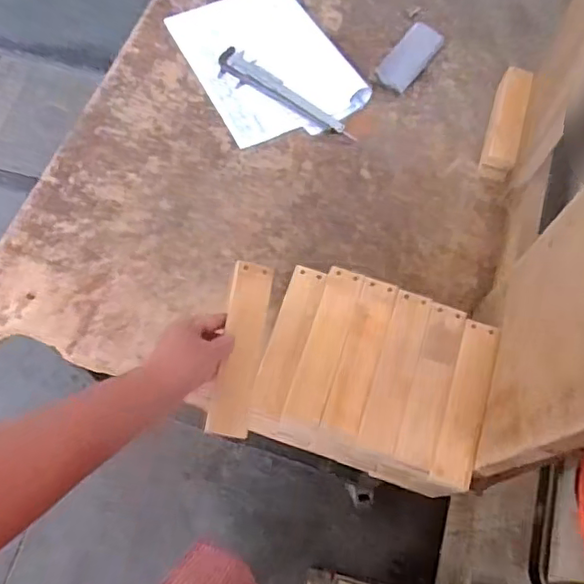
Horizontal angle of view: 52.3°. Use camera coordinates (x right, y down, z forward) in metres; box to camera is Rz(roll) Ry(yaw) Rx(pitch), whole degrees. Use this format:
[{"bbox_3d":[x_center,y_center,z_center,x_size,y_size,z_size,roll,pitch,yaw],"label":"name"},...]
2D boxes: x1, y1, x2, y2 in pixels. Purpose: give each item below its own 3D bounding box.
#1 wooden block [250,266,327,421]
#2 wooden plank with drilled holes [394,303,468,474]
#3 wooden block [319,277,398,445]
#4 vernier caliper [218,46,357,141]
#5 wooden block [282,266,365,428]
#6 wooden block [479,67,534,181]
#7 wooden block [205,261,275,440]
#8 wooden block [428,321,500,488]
[{"bbox_3d":[-0.005,0.056,0.699,0.040,0.016,0.188,17,66,5],"label":"wooden block"},{"bbox_3d":[0.153,0.099,0.652,0.040,0.007,0.183,18,67,5],"label":"wooden plank with drilled holes"},{"bbox_3d":[0.076,0.070,0.662,0.042,0.015,0.185,17,66,5],"label":"wooden block"},{"bbox_3d":[-0.011,-0.324,0.984,0.267,0.011,0.058,33,69,12],"label":"vernier caliper"},{"bbox_3d":[0.037,0.057,0.665,0.043,0.017,0.183,17,66,5],"label":"wooden block"},{"bbox_3d":[0.331,-0.265,0.919,0.044,0.047,0.185,15,80,4],"label":"wooden block"},{"bbox_3d":[-0.052,0.055,0.615,0.042,0.017,0.183,8,69,1],"label":"wooden block"},{"bbox_3d":[0.190,0.117,0.645,0.042,0.007,0.182,17,66,5],"label":"wooden block"}]

